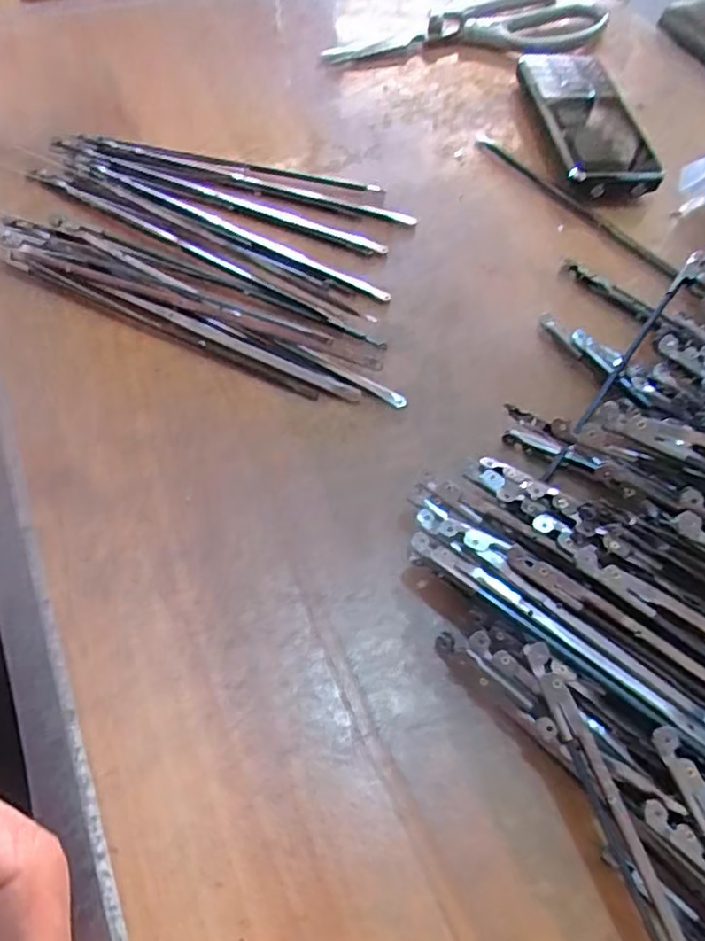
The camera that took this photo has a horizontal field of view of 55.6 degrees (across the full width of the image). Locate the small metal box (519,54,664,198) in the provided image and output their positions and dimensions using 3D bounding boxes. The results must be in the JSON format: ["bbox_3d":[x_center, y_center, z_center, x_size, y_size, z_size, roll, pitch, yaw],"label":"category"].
[{"bbox_3d":[0.130,-0.202,0.378,0.052,0.016,0.120,-5,60,-8],"label":"small metal box"}]

